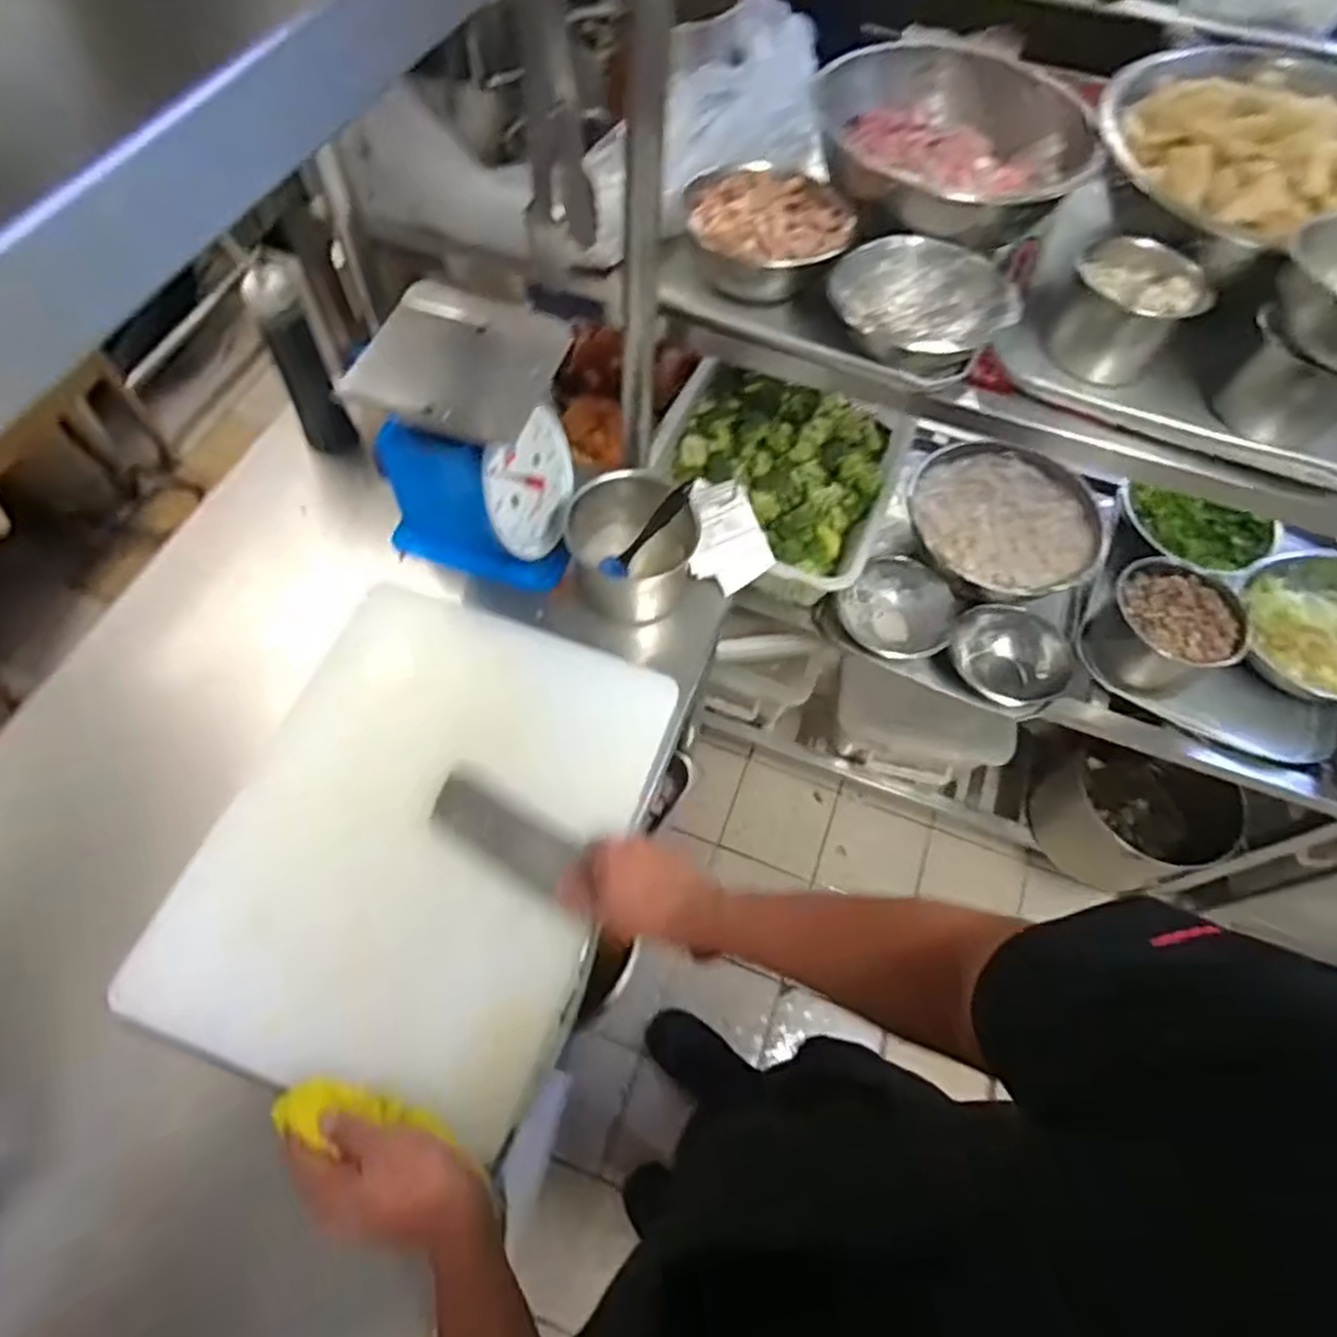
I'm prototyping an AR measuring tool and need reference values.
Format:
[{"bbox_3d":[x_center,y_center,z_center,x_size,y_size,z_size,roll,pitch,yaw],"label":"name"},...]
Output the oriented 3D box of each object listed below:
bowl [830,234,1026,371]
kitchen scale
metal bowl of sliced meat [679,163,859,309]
[{"bbox_3d":[0.238,-0.340,0.739,0.162,0.077,0.162,1,63,-2],"label":"bowl"},{"bbox_3d":[-0.200,-0.227,0.789,0.186,0.222,0.182,6,63,0],"label":"kitchen scale"},{"bbox_3d":[0.099,-0.439,0.764,0.155,0.059,0.146,1,63,-2],"label":"metal bowl of sliced meat"}]

